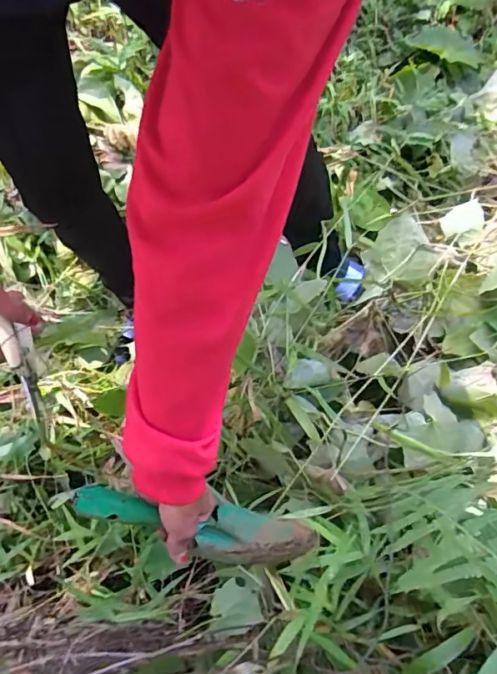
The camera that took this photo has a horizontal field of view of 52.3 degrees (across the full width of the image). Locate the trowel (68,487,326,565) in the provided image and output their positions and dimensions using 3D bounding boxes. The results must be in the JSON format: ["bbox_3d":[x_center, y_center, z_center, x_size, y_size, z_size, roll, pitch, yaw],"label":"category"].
[{"bbox_3d":[-0.038,0.178,0.468,0.251,0.045,0.052,23,69,-26],"label":"trowel"}]

